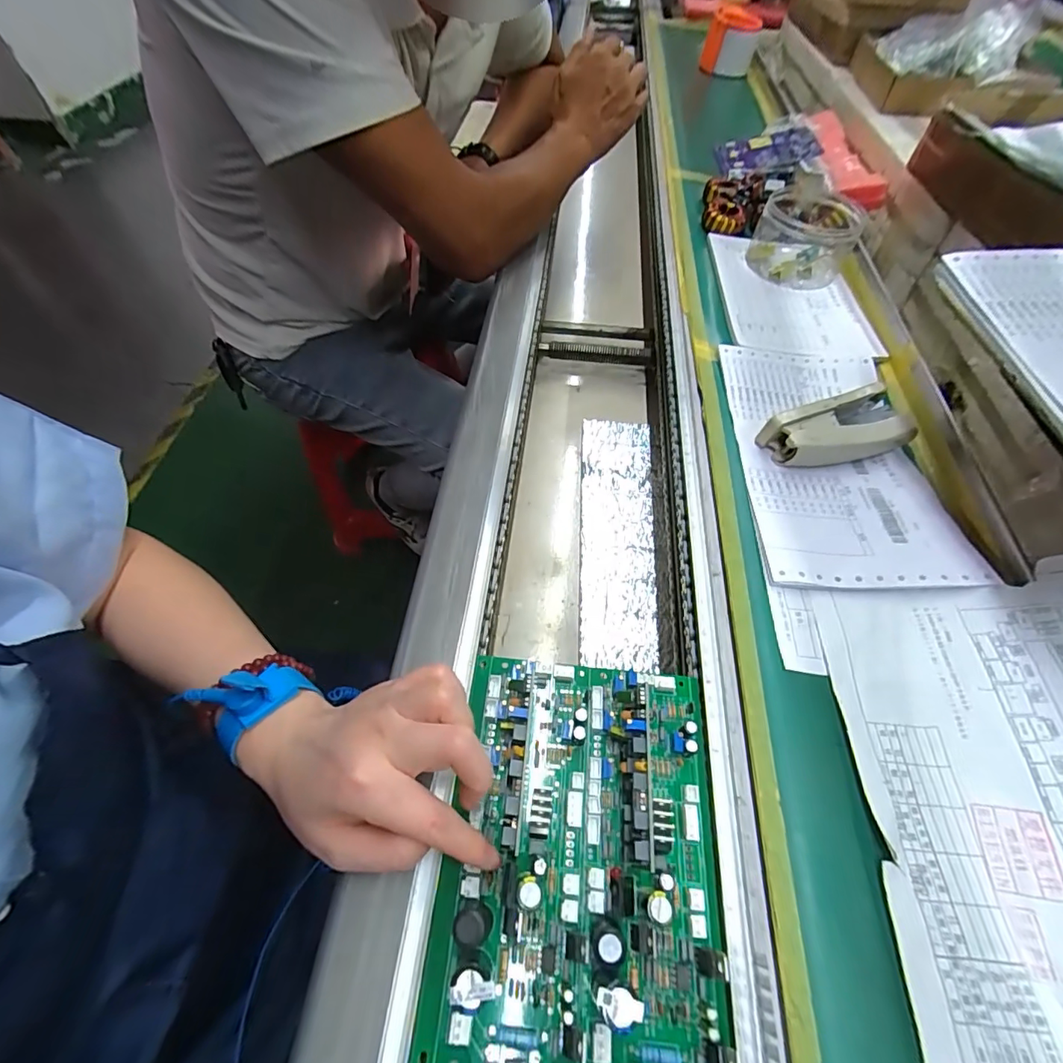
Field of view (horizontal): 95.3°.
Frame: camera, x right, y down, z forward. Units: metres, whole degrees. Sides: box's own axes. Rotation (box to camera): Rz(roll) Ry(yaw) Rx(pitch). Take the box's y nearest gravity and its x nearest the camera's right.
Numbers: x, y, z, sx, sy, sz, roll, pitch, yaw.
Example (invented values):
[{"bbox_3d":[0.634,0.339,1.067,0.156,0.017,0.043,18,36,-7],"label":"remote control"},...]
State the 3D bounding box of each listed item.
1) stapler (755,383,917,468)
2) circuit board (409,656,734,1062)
[{"bbox_3d":[0.239,-0.080,0.373,0.112,0.028,0.045,-16,59,-11],"label":"stapler"},{"bbox_3d":[0.024,0.150,0.235,0.132,0.038,0.176,4,56,4],"label":"circuit board"}]

